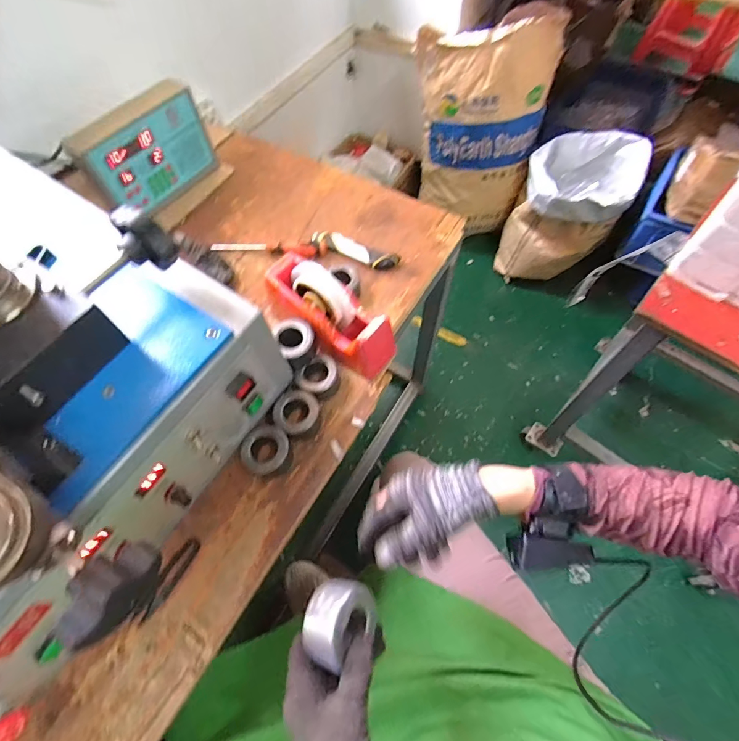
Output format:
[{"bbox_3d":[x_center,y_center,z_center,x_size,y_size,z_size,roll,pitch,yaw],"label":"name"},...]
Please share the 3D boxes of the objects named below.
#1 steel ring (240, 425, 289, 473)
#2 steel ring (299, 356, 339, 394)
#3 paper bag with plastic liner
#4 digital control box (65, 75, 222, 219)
[{"bbox_3d":[-0.133,0.106,0.515,0.059,0.035,0.057,-25,65,-11],"label":"steel ring"},{"bbox_3d":[-0.073,0.011,0.566,0.049,0.034,0.055,7,63,5],"label":"steel ring"},{"bbox_3d":[0.664,-0.531,1.356,0.316,0.402,0.349,31,67,16],"label":"paper bag with plastic liner"},{"bbox_3d":[-0.381,-0.385,0.693,0.047,0.144,0.227,36,69,18],"label":"digital control box"}]

